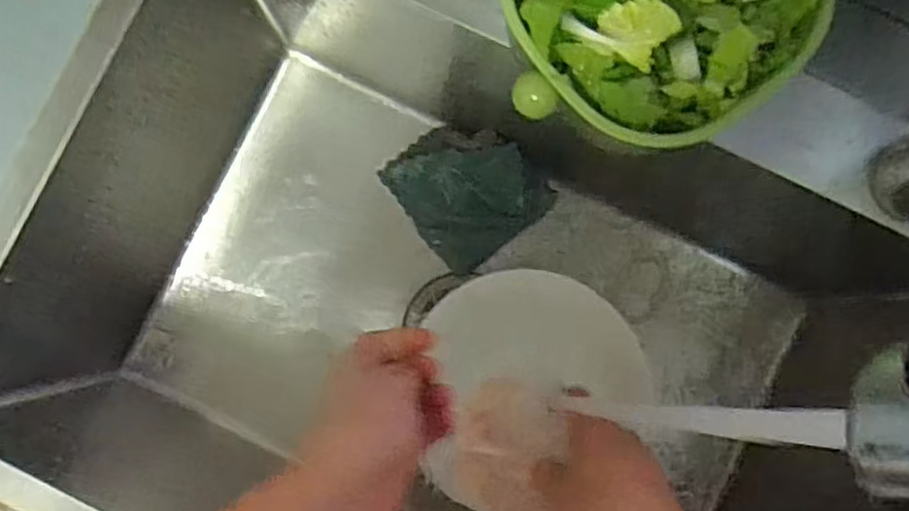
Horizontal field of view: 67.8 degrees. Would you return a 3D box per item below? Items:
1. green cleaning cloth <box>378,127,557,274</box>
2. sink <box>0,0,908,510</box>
[{"bbox_3d":[0.010,-0.062,0.603,0.111,0.029,0.122,-40,87,-2],"label":"green cleaning cloth"},{"bbox_3d":[0.009,0.059,0.509,0.573,0.219,0.423,28,87,2],"label":"sink"}]

